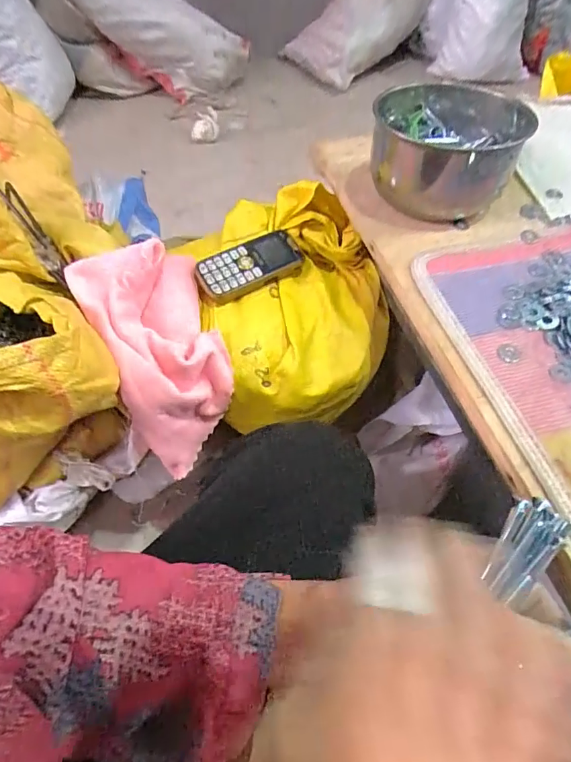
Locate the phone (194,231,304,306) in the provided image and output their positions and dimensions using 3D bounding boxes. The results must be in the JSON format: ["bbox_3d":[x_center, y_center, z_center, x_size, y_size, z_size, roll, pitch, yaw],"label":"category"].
[{"bbox_3d":[-0.040,-0.134,0.525,0.126,0.014,0.057,-27,84,-20],"label":"phone"}]

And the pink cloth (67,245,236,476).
[{"bbox_3d":[-0.136,-0.039,0.504,0.127,0.175,0.168,-25,58,-16],"label":"pink cloth"}]

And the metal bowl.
[{"bbox_3d":[0.187,-0.267,0.521,0.136,0.089,0.162,-8,53,-5],"label":"metal bowl"}]

